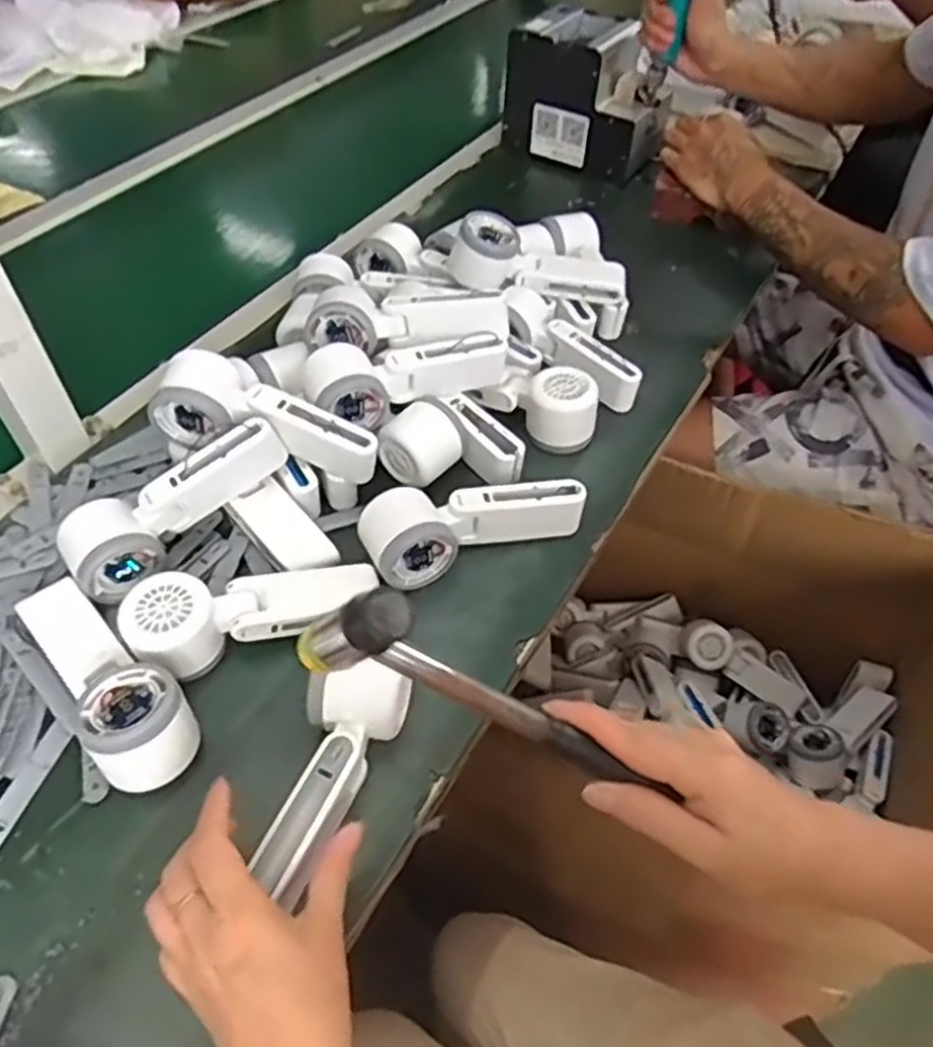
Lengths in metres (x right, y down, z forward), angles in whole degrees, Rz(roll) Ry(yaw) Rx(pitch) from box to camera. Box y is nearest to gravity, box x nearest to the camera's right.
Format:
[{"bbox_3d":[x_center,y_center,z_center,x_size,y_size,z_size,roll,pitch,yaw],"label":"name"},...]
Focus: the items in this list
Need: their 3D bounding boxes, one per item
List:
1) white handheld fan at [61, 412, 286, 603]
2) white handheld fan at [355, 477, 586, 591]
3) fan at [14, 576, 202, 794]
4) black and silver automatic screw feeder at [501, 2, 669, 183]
[{"bbox_3d":[-0.204,-0.014,0.552,0.167,0.050,0.057,-37,58,-10],"label":"white handheld fan"},{"bbox_3d":[0.002,-0.006,0.579,0.160,0.048,0.061,-19,52,-16],"label":"white handheld fan"},{"bbox_3d":[-0.228,0.089,0.487,0.056,0.045,0.158,-33,57,-26],"label":"fan"},{"bbox_3d":[0.163,-0.543,1.000,0.181,0.158,0.146,33,57,24],"label":"black and silver automatic screw feeder"}]

